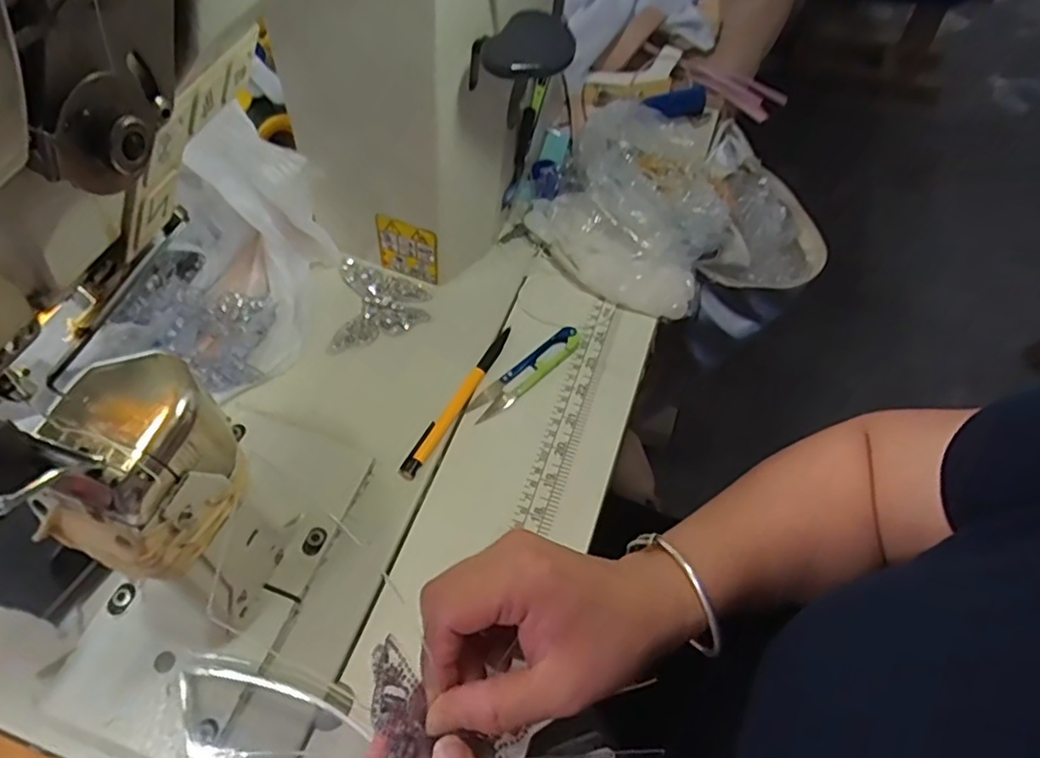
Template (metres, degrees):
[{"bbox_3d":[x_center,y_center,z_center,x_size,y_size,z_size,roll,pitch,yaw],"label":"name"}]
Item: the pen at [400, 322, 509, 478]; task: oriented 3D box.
[{"bbox_3d":[-0.044,0.013,0.465,0.014,0.009,0.143,24,60,16],"label":"pen"}]

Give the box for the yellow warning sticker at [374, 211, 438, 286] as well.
[{"bbox_3d":[-0.088,-0.101,0.496,0.051,0.060,0.004,14,58,10],"label":"yellow warning sticker"}]

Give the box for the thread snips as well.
[{"bbox_3d":[0.005,-0.005,0.481,0.101,0.012,0.021,-37,63,-21],"label":"thread snips"}]

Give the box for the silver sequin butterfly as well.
[{"bbox_3d":[-0.109,-0.061,0.504,0.070,0.012,0.088,-3,56,-1],"label":"silver sequin butterfly"}]

